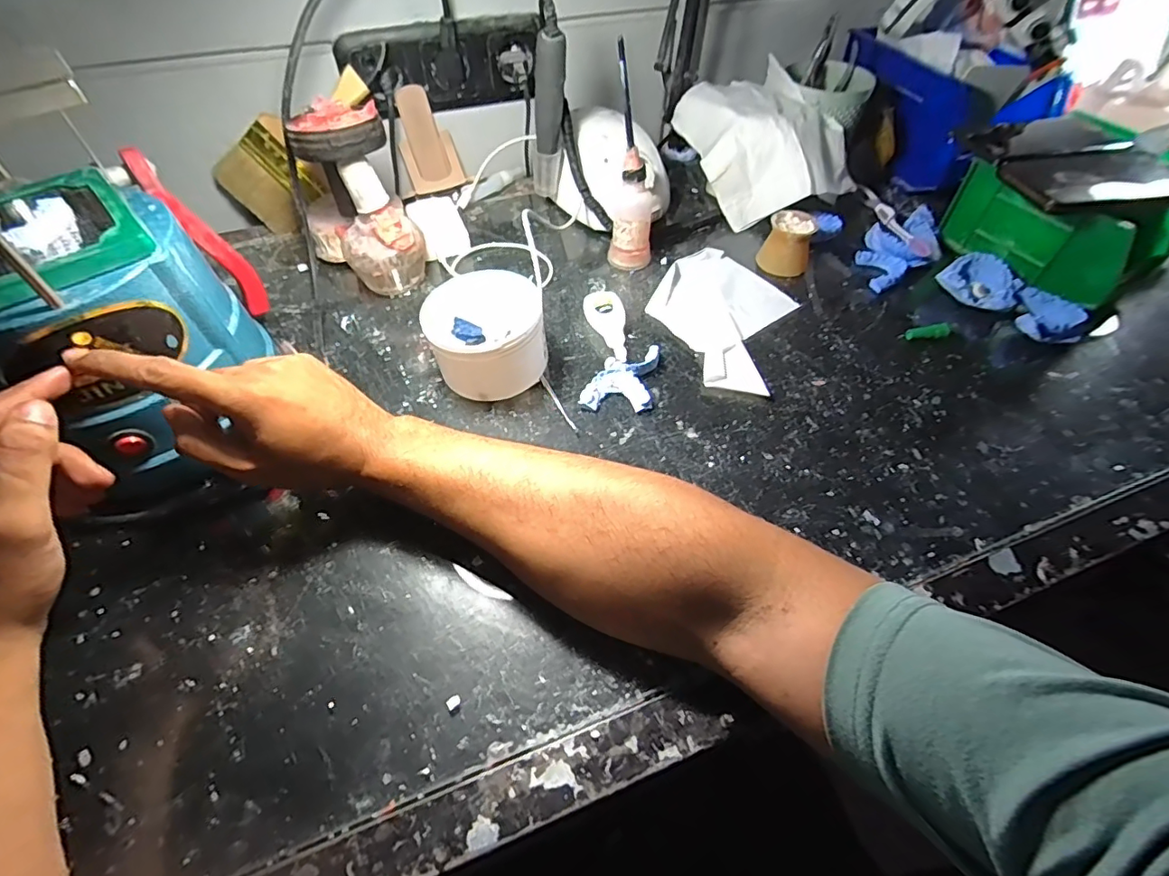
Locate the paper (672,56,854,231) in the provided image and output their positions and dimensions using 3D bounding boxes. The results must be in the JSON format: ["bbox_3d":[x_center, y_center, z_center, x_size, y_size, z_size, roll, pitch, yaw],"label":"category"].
[{"bbox_3d":[0.198,-0.322,0.602,0.146,0.100,0.181,-17,55,-14],"label":"paper"}]

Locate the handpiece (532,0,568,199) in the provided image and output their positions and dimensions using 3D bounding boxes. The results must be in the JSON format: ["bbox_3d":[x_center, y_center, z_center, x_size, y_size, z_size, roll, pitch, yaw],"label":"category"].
[{"bbox_3d":[-0.035,-0.320,0.525,0.034,0.172,0.022,-5,53,-5],"label":"handpiece"}]

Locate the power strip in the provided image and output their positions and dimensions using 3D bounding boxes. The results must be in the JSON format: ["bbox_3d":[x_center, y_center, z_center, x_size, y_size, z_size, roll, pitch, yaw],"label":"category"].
[{"bbox_3d":[-0.146,-0.390,0.570,0.209,0.077,0.044,-17,55,-13],"label":"power strip"}]

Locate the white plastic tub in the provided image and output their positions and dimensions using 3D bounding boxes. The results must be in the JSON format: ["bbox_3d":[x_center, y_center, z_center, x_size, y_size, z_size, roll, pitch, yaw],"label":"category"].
[{"bbox_3d":[-0.079,-0.083,0.438,0.096,0.069,0.097,1,53,0],"label":"white plastic tub"}]

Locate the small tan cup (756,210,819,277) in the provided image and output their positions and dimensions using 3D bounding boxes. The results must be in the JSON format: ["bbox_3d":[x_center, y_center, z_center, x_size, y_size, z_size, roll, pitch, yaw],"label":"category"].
[{"bbox_3d":[0.207,-0.199,0.544,0.047,0.041,0.048,20,55,14],"label":"small tan cup"}]

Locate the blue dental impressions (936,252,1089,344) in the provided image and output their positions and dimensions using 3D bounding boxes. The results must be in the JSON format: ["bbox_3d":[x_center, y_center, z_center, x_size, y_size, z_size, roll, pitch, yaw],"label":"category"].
[{"bbox_3d":[0.396,-0.128,0.498,0.120,0.034,0.060,38,61,24],"label":"blue dental impressions"}]

